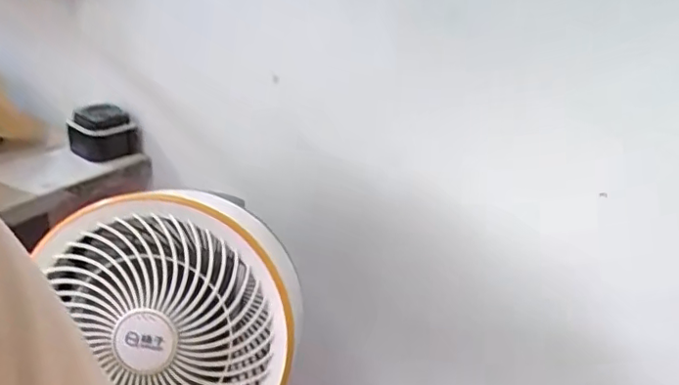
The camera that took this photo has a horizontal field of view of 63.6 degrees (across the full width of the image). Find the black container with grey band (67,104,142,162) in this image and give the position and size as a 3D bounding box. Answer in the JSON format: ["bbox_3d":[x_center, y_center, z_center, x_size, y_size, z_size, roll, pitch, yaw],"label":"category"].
[{"bbox_3d":[-0.329,-0.083,0.761,0.073,0.062,0.062,19,27,25],"label":"black container with grey band"}]

